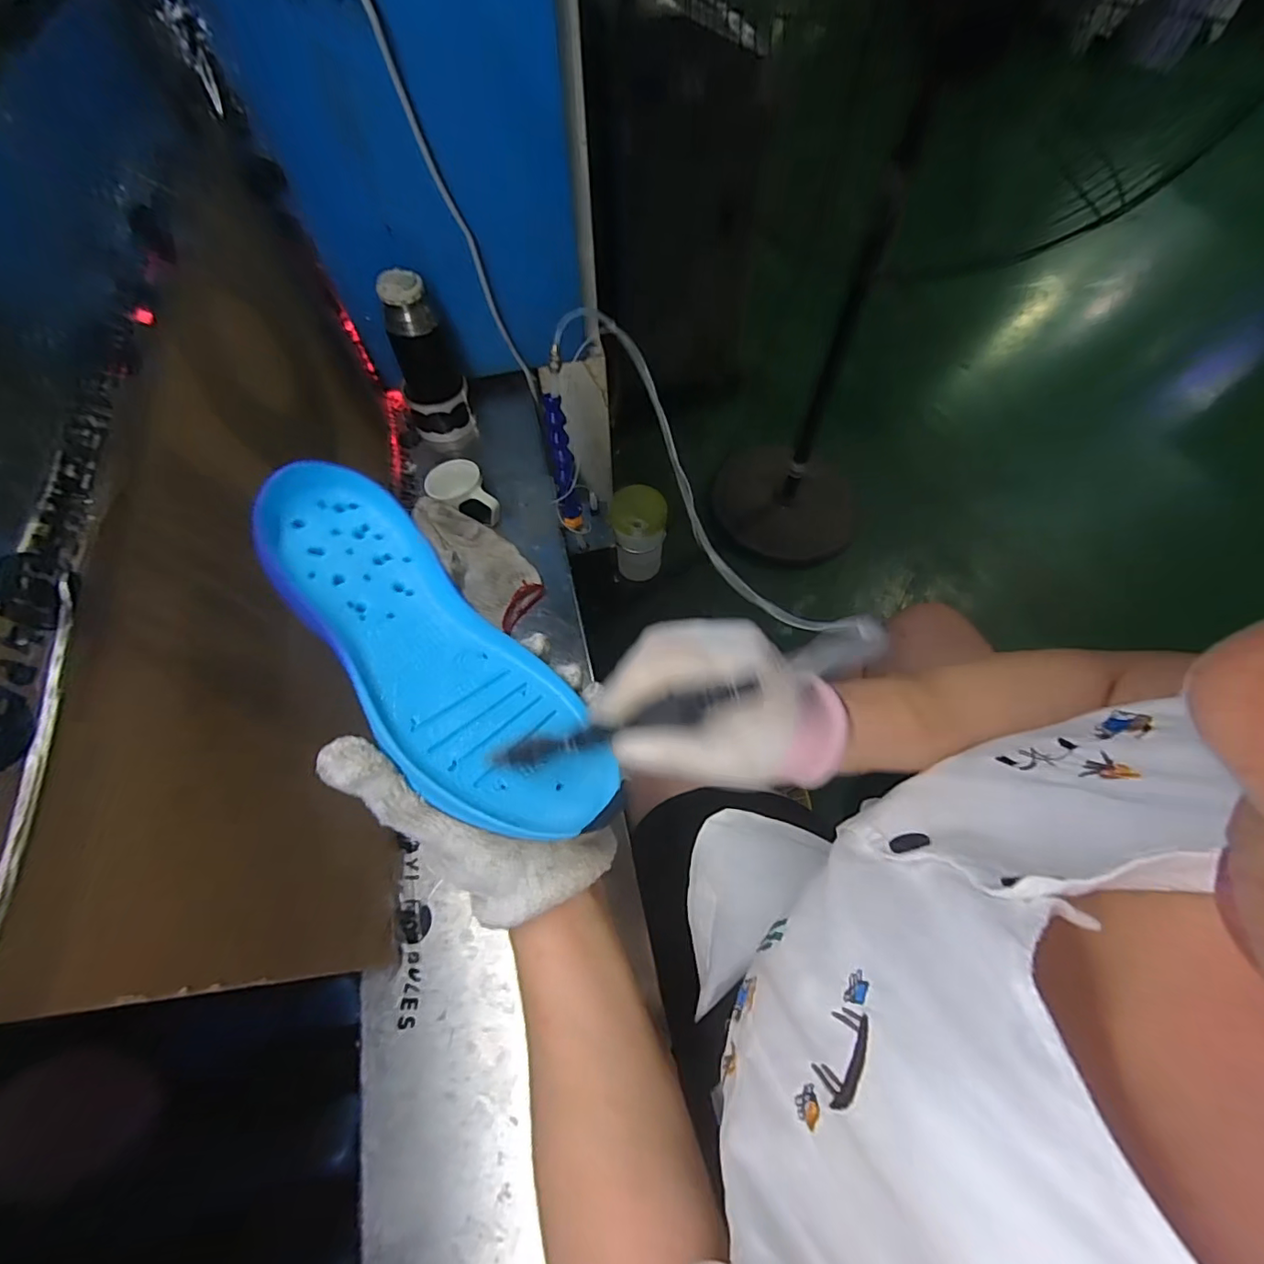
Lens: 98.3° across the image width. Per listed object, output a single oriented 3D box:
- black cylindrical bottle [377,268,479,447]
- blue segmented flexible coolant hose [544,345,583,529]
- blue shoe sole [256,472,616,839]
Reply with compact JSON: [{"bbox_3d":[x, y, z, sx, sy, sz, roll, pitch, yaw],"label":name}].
[{"bbox_3d":[-0.258,-0.334,0.677,0.078,0.201,0.080,-21,63,-10],"label":"black cylindrical bottle"},{"bbox_3d":[-0.078,-0.204,0.607,0.025,0.198,0.023,-5,39,-2],"label":"blue segmented flexible coolant hose"},{"bbox_3d":[-0.113,0.010,0.303,0.088,0.023,0.250,-40,83,-19],"label":"blue shoe sole"}]

